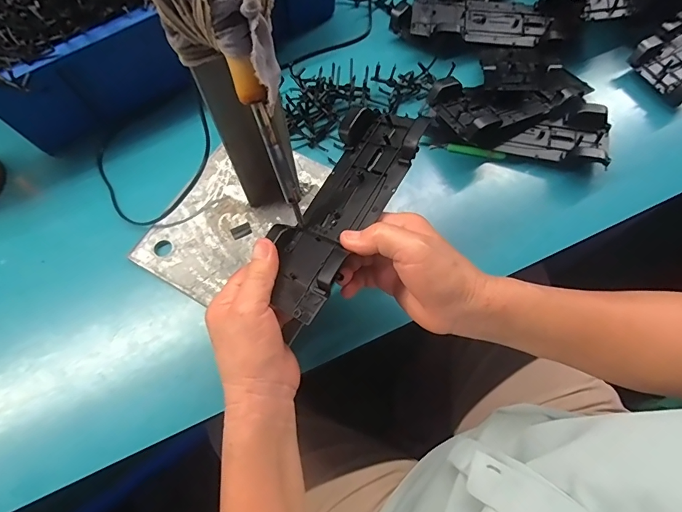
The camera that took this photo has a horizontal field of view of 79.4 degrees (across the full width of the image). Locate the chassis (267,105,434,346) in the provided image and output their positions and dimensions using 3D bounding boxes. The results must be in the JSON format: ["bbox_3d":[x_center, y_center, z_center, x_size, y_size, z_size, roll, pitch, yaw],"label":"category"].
[{"bbox_3d":[-0.005,-0.039,0.330,0.078,0.019,0.200,23,74,37],"label":"chassis"}]

